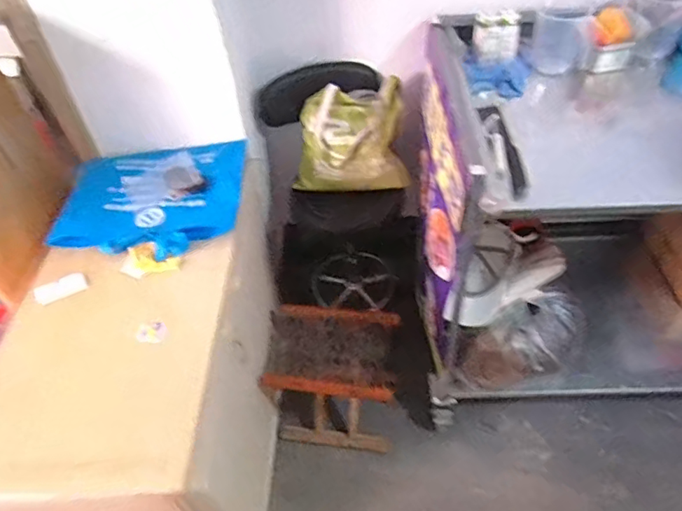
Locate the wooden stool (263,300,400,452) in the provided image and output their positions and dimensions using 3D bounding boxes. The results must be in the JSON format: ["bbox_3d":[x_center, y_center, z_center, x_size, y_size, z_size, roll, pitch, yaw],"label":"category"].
[{"bbox_3d":[-0.033,0.326,1.474,0.364,0.322,0.339,3,48,8],"label":"wooden stool"}]

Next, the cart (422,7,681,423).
[{"bbox_3d":[0.814,-0.051,1.344,1.185,0.873,0.562,-1,48,4],"label":"cart"}]

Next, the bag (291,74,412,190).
[{"bbox_3d":[0.023,-0.301,1.393,0.291,0.213,0.202,-5,47,1],"label":"bag"}]

